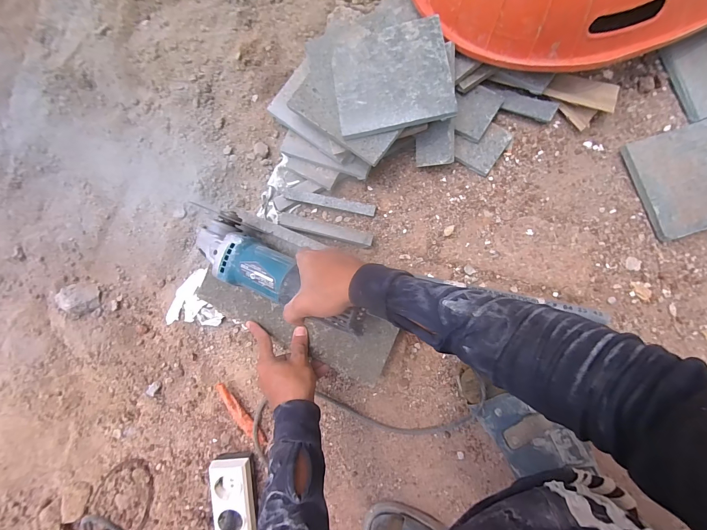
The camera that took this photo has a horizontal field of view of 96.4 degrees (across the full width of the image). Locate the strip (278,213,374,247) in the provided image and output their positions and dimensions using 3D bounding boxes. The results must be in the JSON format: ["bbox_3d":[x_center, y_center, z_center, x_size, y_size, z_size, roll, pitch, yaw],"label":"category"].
[{"bbox_3d":[-0.046,-0.056,0.503,0.156,0.026,0.020,16,89,8],"label":"strip"}]

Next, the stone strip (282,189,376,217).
[{"bbox_3d":[-0.038,-0.100,0.504,0.146,0.020,0.016,12,89,8],"label":"stone strip"}]

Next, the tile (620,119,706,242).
[{"bbox_3d":[0.463,-0.120,0.421,0.156,0.021,0.137,-18,85,6],"label":"tile"}]

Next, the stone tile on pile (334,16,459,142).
[{"bbox_3d":[0.048,-0.246,0.414,0.146,0.012,0.137,-9,86,7],"label":"stone tile on pile"}]

